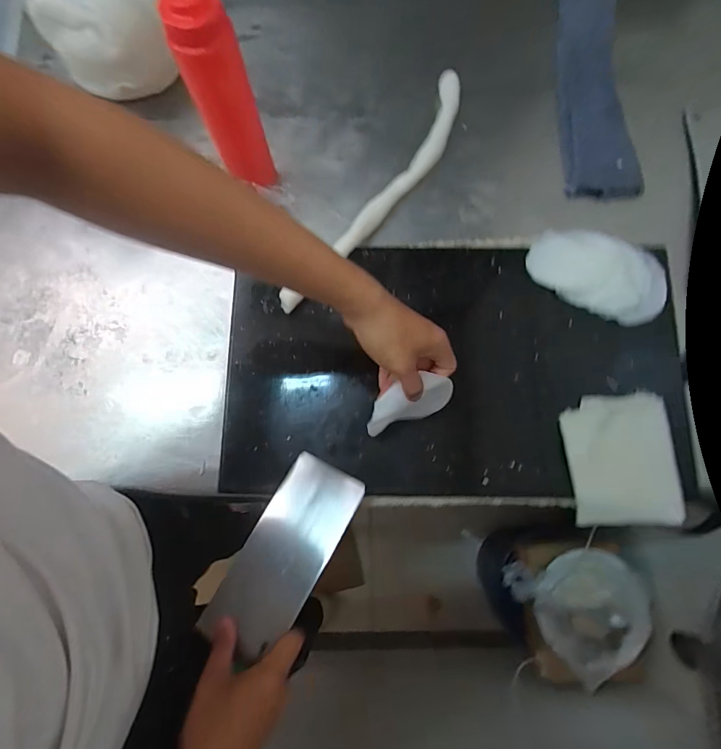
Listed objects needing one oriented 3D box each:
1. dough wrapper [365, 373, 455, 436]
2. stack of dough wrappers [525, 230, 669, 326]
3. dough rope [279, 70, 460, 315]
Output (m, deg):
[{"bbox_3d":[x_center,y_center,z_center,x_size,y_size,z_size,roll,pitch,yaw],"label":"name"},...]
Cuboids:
[{"bbox_3d":[0.052,0.032,0.442,0.093,0.087,0.017,-7,47,-22],"label":"dough wrapper"},{"bbox_3d":[0.304,-0.130,0.511,0.171,0.025,0.104,23,78,6],"label":"stack of dough wrappers"},{"bbox_3d":[0.035,-0.251,0.554,0.059,0.034,0.430,31,79,8],"label":"dough rope"}]

